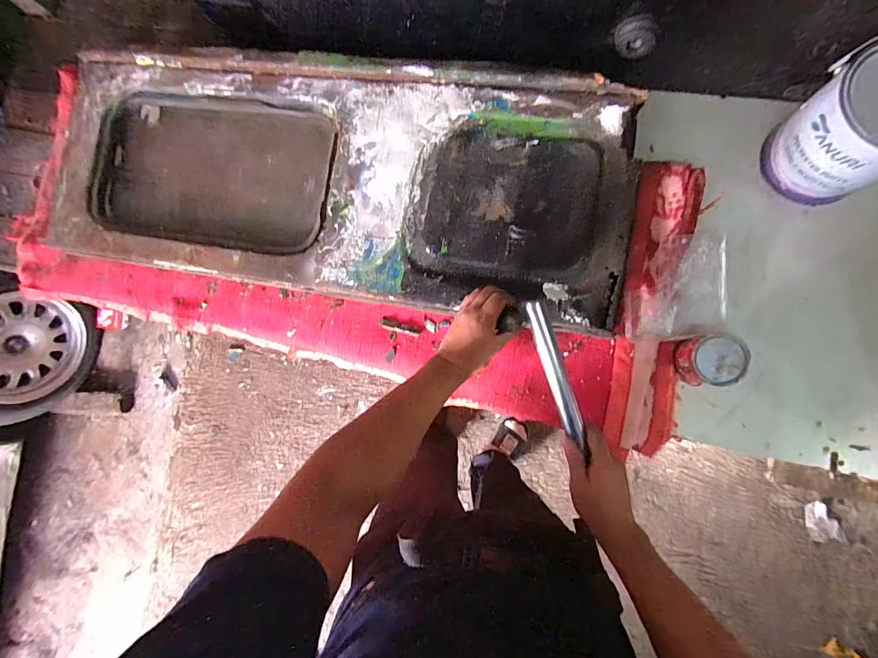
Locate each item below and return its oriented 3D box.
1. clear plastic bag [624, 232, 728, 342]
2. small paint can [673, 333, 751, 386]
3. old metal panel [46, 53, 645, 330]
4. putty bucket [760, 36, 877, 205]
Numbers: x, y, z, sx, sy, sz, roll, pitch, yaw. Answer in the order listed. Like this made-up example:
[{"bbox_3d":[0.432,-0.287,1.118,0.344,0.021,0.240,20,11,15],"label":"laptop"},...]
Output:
[{"bbox_3d":[0.360,-0.062,0.586,0.159,0.029,0.153,-4,83,7],"label":"clear plastic bag"},{"bbox_3d":[0.394,0.046,0.561,0.073,0.053,0.071,-1,83,7],"label":"small paint can"},{"bbox_3d":[-0.192,-0.252,0.638,0.959,0.032,0.359,9,89,8],"label":"old metal panel"},{"bbox_3d":[0.580,-0.284,0.511,0.161,0.193,0.158,-1,83,7],"label":"putty bucket"}]

